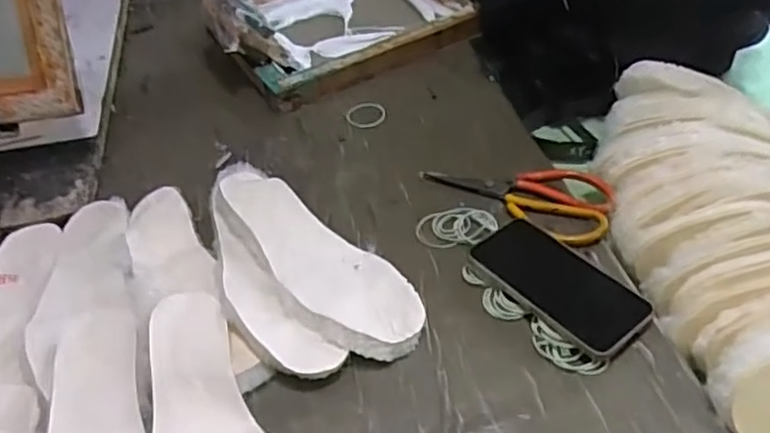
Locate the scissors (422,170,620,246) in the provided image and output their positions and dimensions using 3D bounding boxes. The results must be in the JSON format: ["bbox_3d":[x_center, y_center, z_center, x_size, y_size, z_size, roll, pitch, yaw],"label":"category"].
[{"bbox_3d":[0.128,-0.018,0.677,0.196,0.019,0.098,10,44,16],"label":"scissors"}]

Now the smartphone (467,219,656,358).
[{"bbox_3d":[0.152,0.056,0.581,0.078,0.011,0.151,-33,48,-24],"label":"smartphone"}]

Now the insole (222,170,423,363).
[{"bbox_3d":[-0.076,0.037,0.618,0.266,0.018,0.102,35,46,30],"label":"insole"}]

